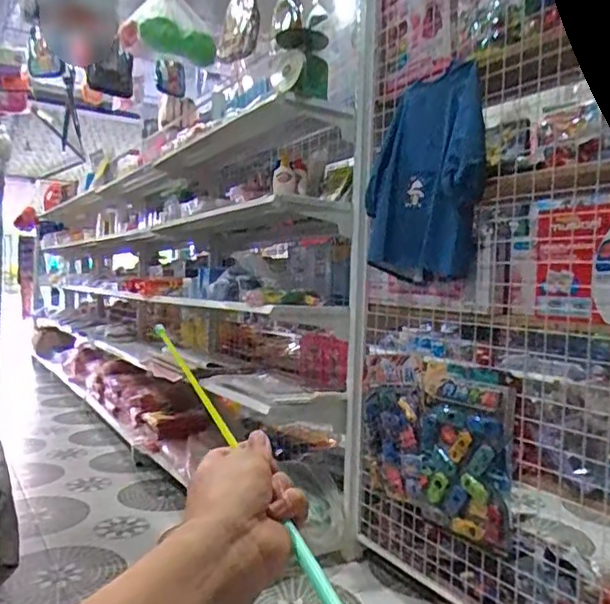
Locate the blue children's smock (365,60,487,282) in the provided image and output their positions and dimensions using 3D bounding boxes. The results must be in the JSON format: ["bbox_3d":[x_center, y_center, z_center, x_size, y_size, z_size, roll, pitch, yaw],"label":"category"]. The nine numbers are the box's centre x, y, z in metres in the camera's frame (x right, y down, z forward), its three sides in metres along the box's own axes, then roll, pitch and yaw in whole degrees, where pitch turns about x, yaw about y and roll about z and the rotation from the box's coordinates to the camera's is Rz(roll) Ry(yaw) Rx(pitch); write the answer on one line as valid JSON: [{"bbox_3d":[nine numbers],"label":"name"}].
[{"bbox_3d":[0.311,-0.325,1.526,0.098,0.505,0.374,0,4,-29],"label":"blue children's smock"}]

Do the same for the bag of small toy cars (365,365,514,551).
[{"bbox_3d":[0.327,0.361,1.551,0.047,0.387,0.507,0,4,-29],"label":"bag of small toy cars"}]

